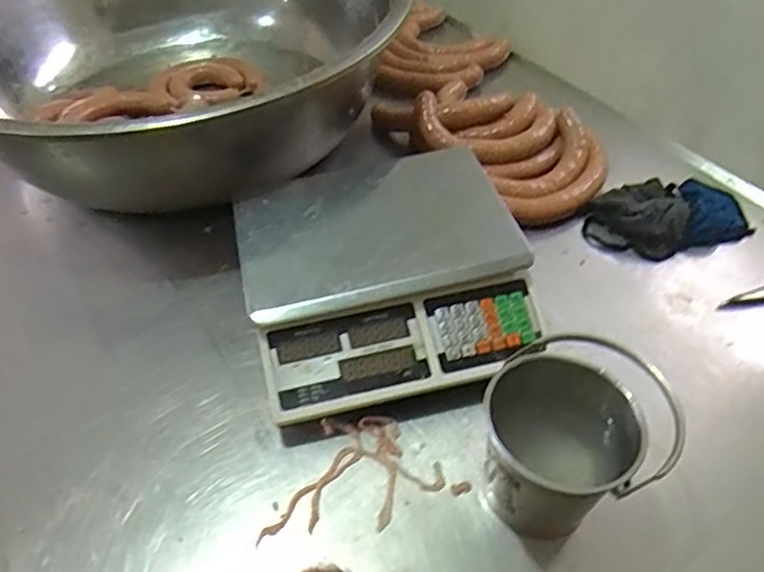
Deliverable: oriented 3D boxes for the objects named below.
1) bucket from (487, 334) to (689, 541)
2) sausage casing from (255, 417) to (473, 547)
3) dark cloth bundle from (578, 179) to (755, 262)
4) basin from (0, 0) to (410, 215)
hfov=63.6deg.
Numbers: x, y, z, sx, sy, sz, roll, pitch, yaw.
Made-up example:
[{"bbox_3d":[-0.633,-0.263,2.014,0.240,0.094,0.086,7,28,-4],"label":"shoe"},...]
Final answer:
[{"bbox_3d":[0.181,0.148,0.593,0.157,0.139,0.150,-1,49,1],"label":"bucket"},{"bbox_3d":[-0.023,0.196,0.654,0.210,0.011,0.121,-9,50,-5],"label":"sausage casing"},{"bbox_3d":[0.402,-0.104,0.885,0.220,0.042,0.139,-15,50,-10],"label":"dark cloth bundle"},{"bbox_3d":[-0.352,-0.378,1.023,0.721,0.239,0.734,-1,49,1],"label":"basin"}]

